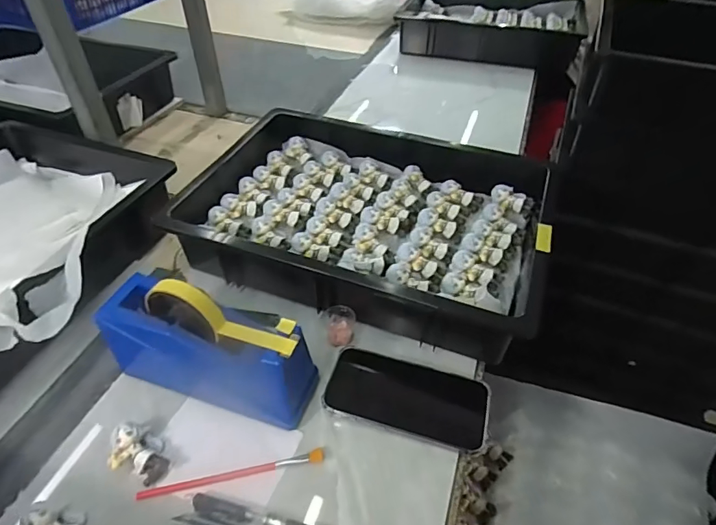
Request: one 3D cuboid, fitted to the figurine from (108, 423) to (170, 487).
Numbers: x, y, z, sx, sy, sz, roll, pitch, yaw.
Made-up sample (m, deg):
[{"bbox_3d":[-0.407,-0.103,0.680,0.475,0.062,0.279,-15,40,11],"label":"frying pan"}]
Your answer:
[{"bbox_3d":[-0.203,0.177,0.424,0.057,0.027,0.043,25,49,22],"label":"figurine"}]

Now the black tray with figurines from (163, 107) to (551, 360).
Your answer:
[{"bbox_3d":[0.015,-0.078,0.640,0.459,0.097,0.355,16,46,14],"label":"black tray with figurines"}]

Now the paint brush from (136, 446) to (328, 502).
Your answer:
[{"bbox_3d":[-0.115,0.197,0.424,0.168,0.007,0.013,-8,45,-10],"label":"paint brush"}]

